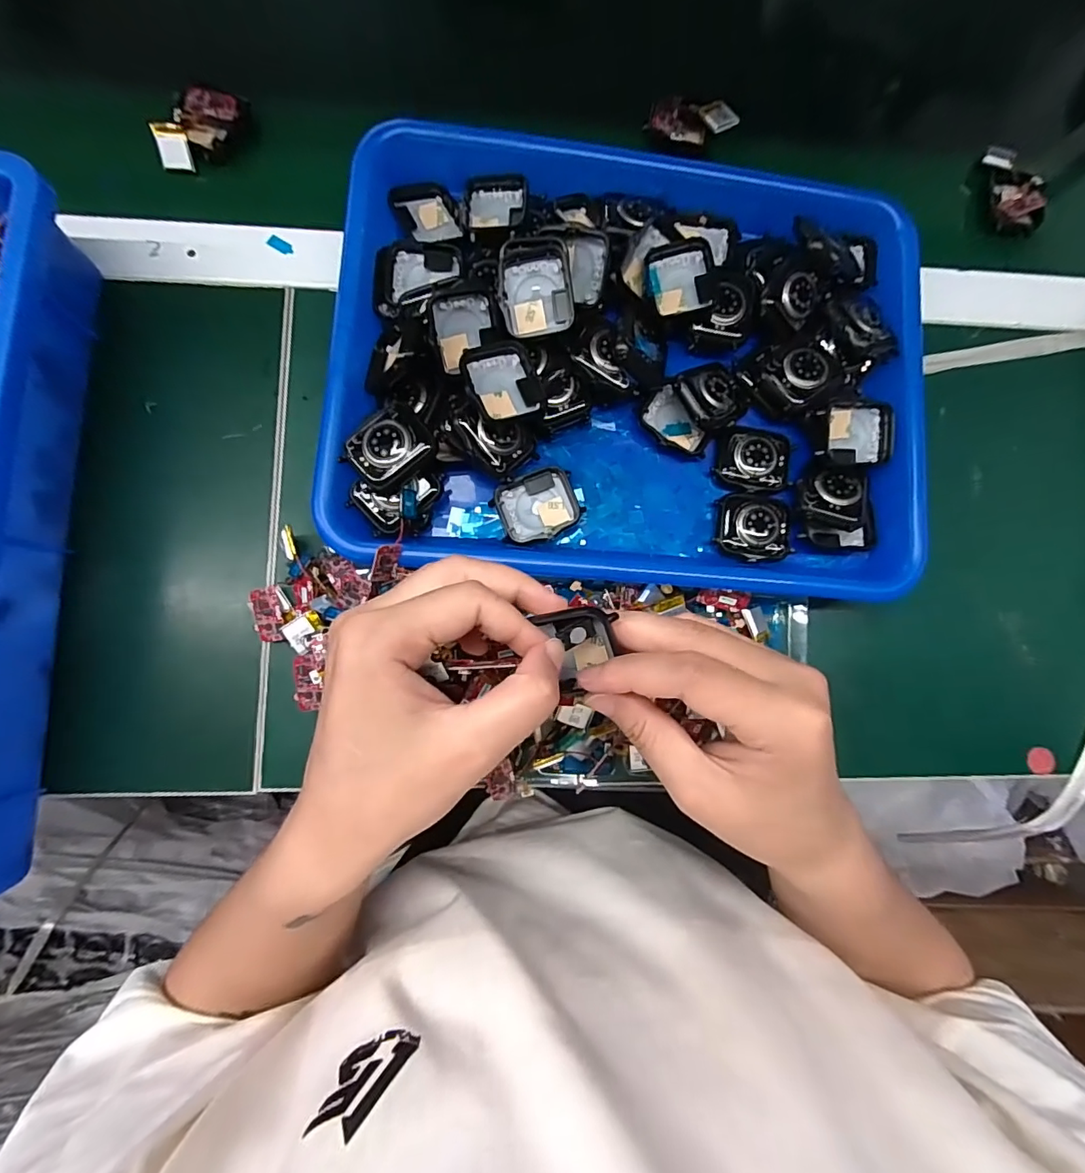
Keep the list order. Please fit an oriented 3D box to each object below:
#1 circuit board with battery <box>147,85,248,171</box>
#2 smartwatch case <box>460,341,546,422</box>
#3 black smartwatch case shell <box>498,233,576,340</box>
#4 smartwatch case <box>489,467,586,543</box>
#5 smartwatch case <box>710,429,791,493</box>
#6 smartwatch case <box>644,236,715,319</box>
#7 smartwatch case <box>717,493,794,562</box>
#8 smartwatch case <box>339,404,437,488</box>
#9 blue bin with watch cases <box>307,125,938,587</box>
[{"bbox_3d":[-0.213,-0.285,0.311,0.027,0.016,0.061,42,81,2],"label":"circuit board with battery"},{"bbox_3d":[-0.021,-0.105,0.259,0.039,0.010,0.040,-23,88,-19],"label":"smartwatch case"},{"bbox_3d":[-0.003,-0.156,0.263,0.037,0.011,0.051,-8,100,5],"label":"black smartwatch case shell"},{"bbox_3d":[-0.002,-0.044,0.279,0.045,0.011,0.036,-23,85,-7],"label":"smartwatch case"},{"bbox_3d":[0.122,-0.074,0.292,0.042,0.009,0.038,5,82,-4],"label":"smartwatch case"},{"bbox_3d":[0.077,-0.172,0.281,0.036,0.013,0.040,-15,84,-6],"label":"smartwatch case"},{"bbox_3d":[0.121,-0.034,0.289,0.040,0.011,0.039,-4,83,-5],"label":"smartwatch case"},{"bbox_3d":[-0.078,-0.070,0.256,0.040,0.011,0.036,-43,87,-9],"label":"smartwatch case"},{"bbox_3d":[0.052,-0.134,0.293,0.326,0.056,0.265,3,82,-4],"label":"blue bin with watch cases"}]

